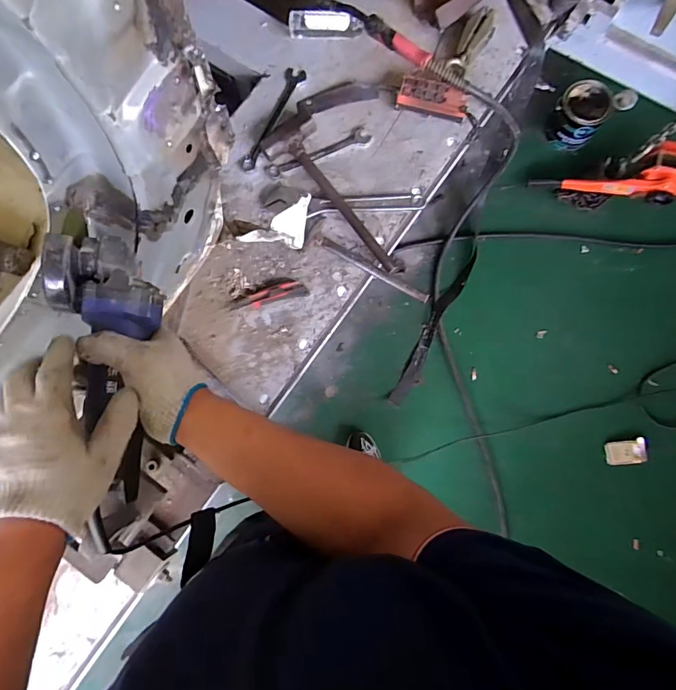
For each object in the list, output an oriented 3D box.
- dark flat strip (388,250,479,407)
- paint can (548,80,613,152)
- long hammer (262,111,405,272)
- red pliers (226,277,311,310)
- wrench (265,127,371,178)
[{"bbox_3d":[0.325,-0.069,1.480,0.069,0.060,0.600,26,83,6],"label":"dark flat strip"},{"bbox_3d":[0.815,-0.775,1.496,0.156,0.195,0.160,0,81,2],"label":"paint can"},{"bbox_3d":[0.002,-0.338,0.995,0.142,0.050,0.429,-38,82,-4],"label":"long hammer"},{"bbox_3d":[-0.160,-0.117,0.987,0.176,0.020,0.055,-14,81,0],"label":"red pliers"},{"bbox_3d":[-0.047,-0.451,1.034,0.254,0.013,0.043,-25,81,-2],"label":"wrench"}]

